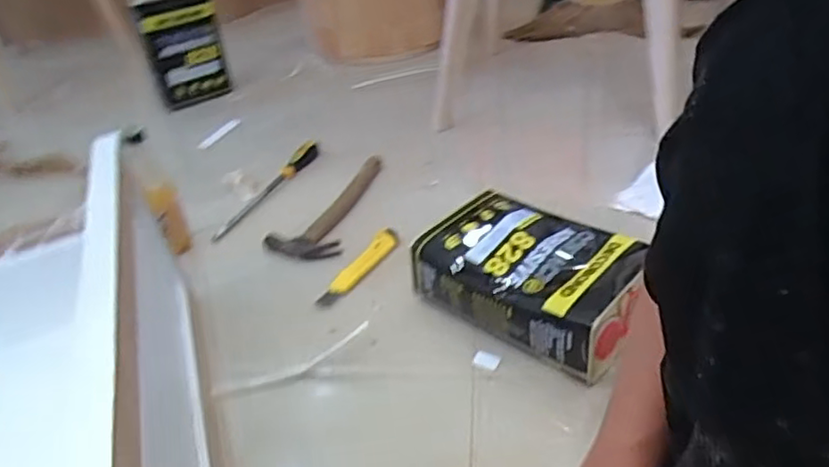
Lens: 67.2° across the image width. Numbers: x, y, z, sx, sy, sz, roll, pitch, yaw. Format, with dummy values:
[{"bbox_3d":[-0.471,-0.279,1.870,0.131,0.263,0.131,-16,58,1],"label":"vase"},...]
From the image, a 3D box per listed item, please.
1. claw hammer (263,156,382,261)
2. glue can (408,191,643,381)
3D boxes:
[{"bbox_3d":[-0.135,-0.049,0.981,0.109,0.024,0.268,4,35,16],"label":"claw hammer"},{"bbox_3d":[0.135,0.052,0.724,0.235,0.094,0.155,23,43,37],"label":"glue can"}]

